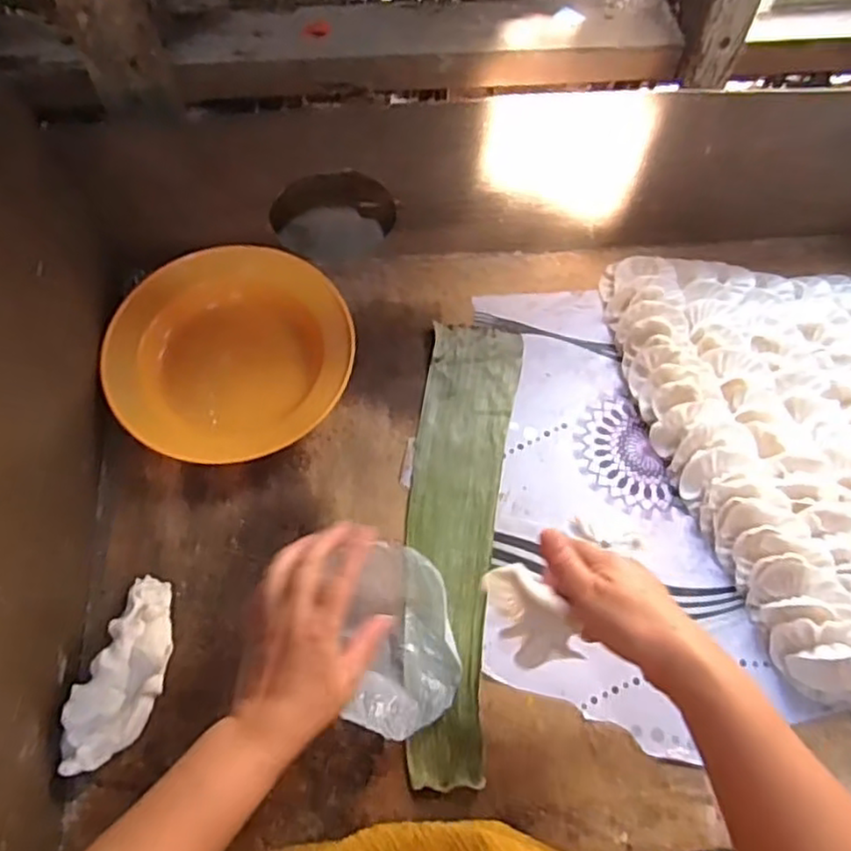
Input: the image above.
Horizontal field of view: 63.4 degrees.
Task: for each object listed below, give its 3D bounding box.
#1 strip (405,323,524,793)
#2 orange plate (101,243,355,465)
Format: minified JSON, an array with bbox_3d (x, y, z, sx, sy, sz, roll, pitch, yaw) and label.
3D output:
[{"bbox_3d":[0.026,0.085,0.591,0.083,0.010,0.398,8,65,2],"label":"strip"},{"bbox_3d":[-0.177,-0.066,0.630,0.212,0.052,0.198,0,65,-1],"label":"orange plate"}]

